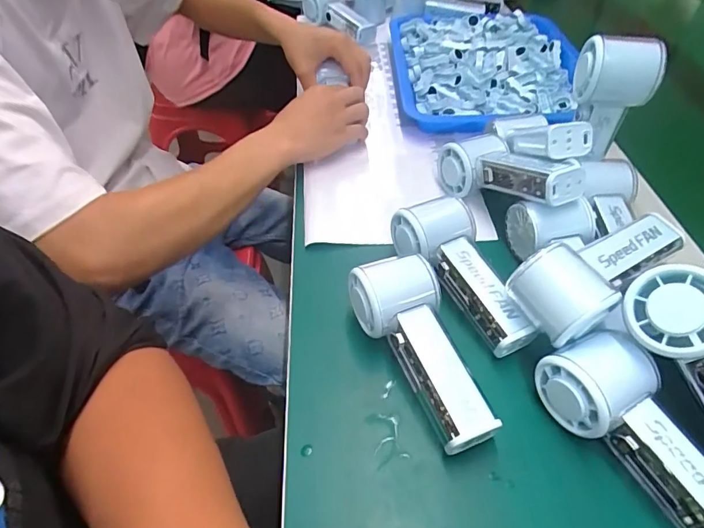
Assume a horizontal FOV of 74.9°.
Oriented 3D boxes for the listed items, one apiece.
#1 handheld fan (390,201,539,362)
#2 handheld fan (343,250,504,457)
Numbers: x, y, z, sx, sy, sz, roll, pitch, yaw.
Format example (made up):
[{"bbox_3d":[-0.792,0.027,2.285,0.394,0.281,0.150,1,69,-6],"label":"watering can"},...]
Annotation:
[{"bbox_3d":[0.097,0.005,0.387,0.063,0.047,0.142,-19,50,-16],"label":"handheld fan"},{"bbox_3d":[0.056,0.062,0.345,0.064,0.055,0.142,-19,50,-16],"label":"handheld fan"}]

